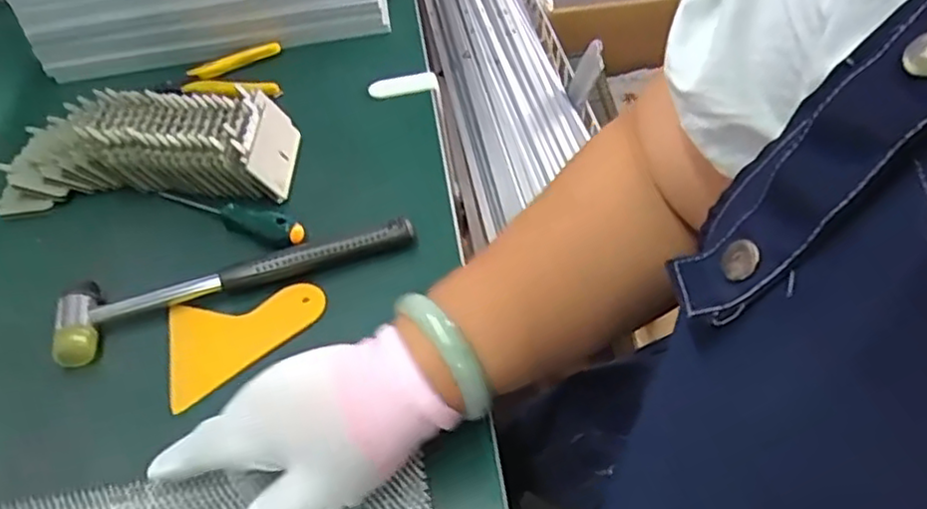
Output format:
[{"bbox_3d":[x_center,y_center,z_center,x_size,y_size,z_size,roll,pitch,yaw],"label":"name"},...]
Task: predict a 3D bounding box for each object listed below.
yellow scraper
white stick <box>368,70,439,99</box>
[{"bbox_3d":[-0.139,0.052,0.433,0.100,0.005,0.072,-16,48,-9],"label":"yellow scraper"},{"bbox_3d":[-0.054,-0.152,0.599,0.061,0.013,0.016,-12,47,-4],"label":"white stick"}]

